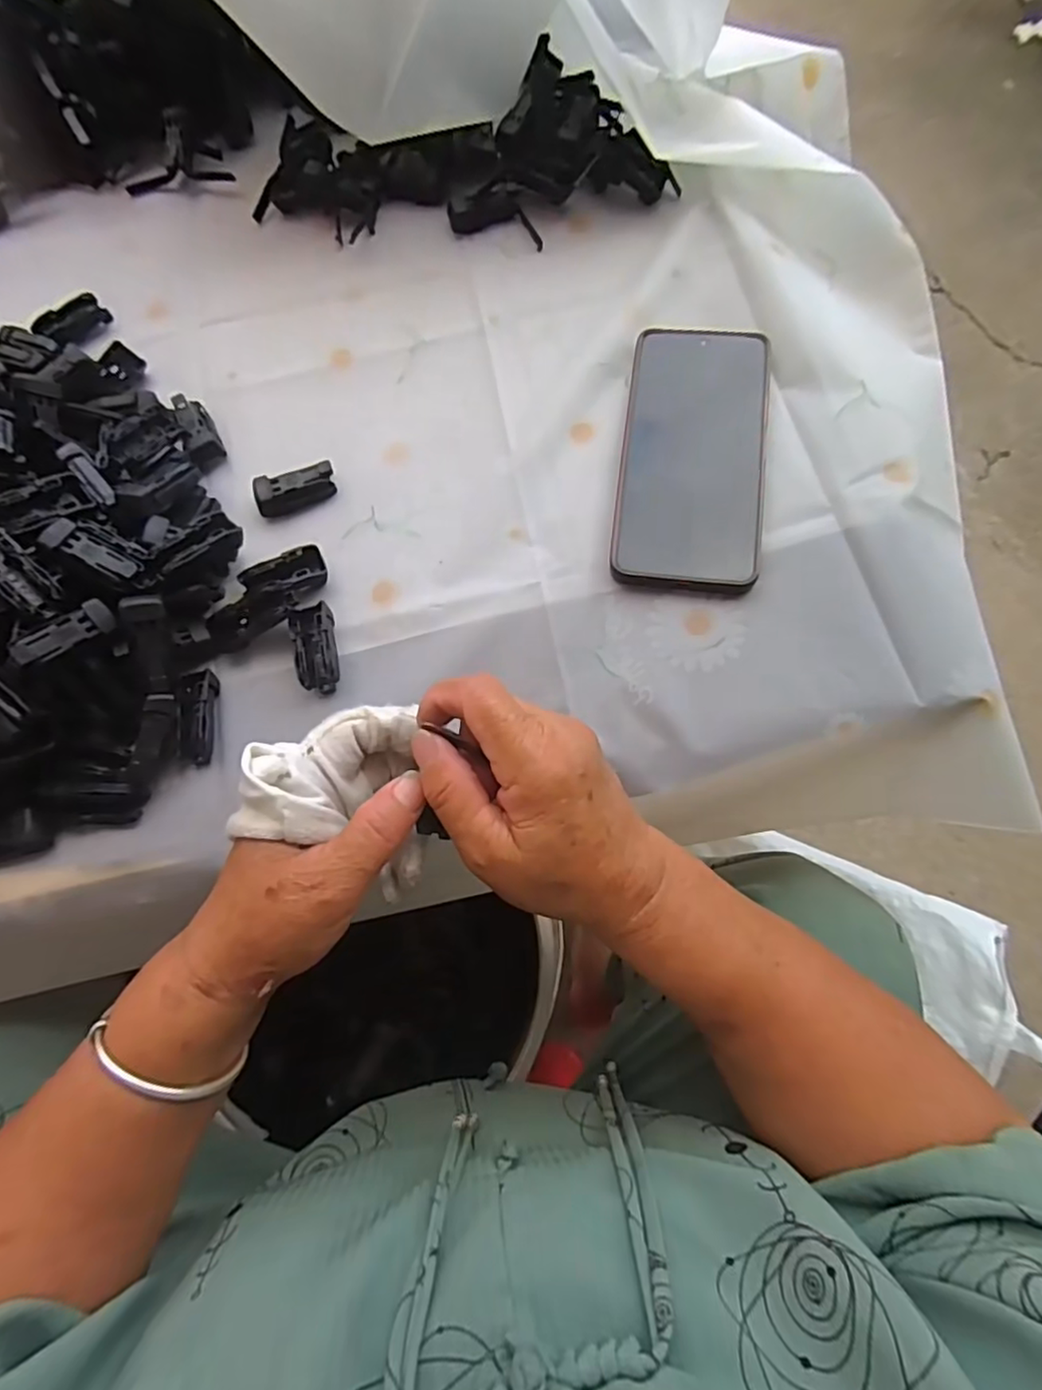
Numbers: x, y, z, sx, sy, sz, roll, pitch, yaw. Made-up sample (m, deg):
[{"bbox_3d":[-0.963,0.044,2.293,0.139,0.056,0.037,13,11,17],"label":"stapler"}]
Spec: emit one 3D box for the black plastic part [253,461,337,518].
[{"bbox_3d":[-0.133,-0.122,0.367,0.047,0.012,0.019,-20,74,-5],"label":"black plastic part"}]

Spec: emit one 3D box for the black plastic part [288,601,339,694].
[{"bbox_3d":[-0.110,-0.026,0.334,0.022,0.011,0.048,-15,74,-4],"label":"black plastic part"}]

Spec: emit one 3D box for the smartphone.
[{"bbox_3d":[0.098,-0.138,0.353,0.079,0.013,0.165,7,74,3],"label":"smartphone"}]

